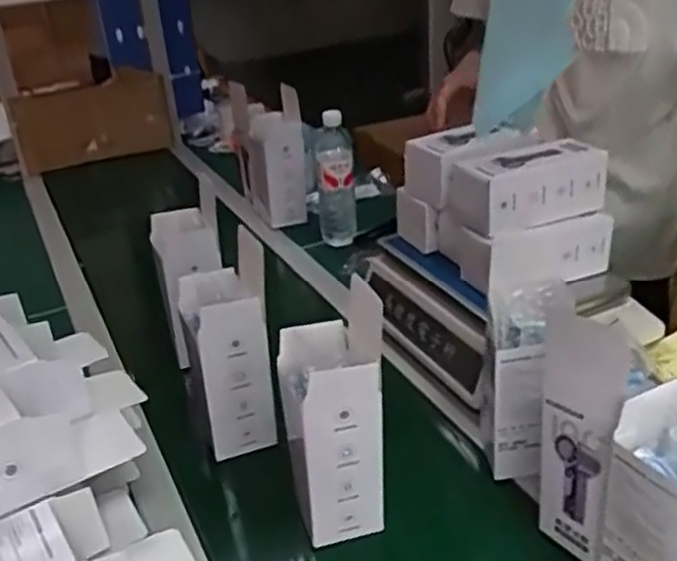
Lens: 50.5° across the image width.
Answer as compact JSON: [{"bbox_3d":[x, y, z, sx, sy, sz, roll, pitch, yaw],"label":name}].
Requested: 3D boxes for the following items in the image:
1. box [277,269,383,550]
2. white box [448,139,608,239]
[{"bbox_3d":[-0.003,0.124,0.662,0.090,0.219,0.091,-8,30,-7],"label":"box"},{"bbox_3d":[0.224,-0.113,0.841,0.158,0.078,0.092,-12,31,-15],"label":"white box"}]

